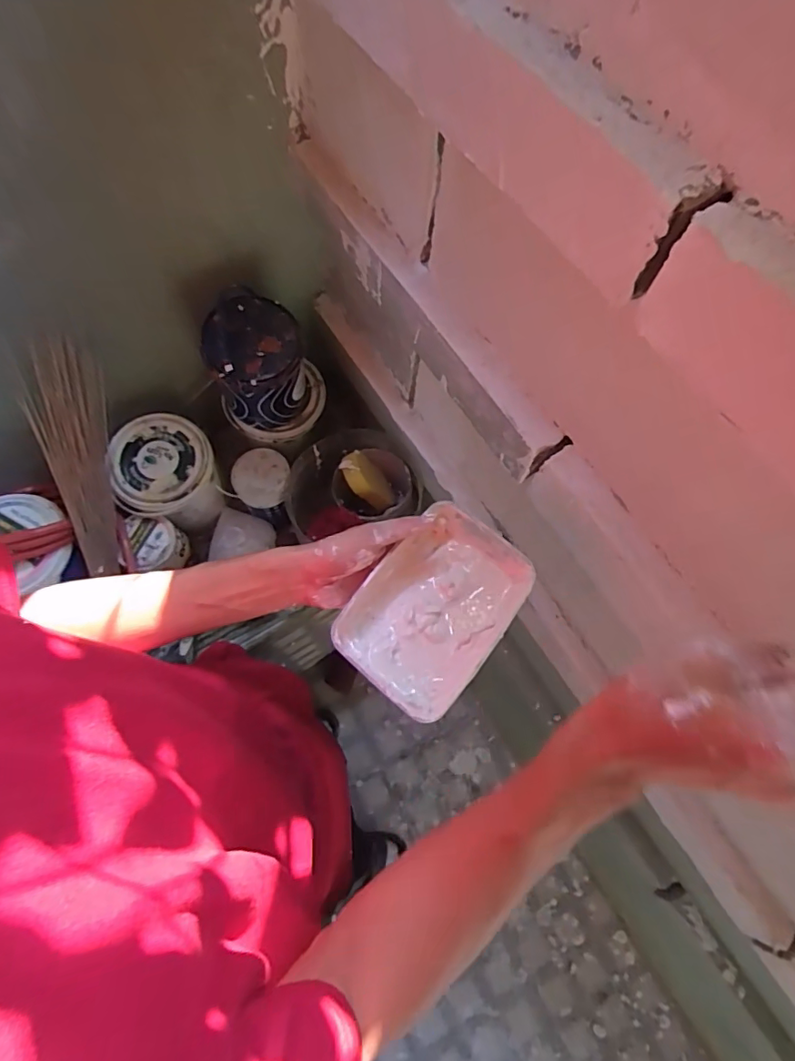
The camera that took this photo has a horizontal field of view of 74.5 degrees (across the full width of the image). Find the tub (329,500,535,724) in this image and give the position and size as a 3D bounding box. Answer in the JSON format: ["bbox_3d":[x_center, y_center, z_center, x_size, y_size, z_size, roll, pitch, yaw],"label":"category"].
[{"bbox_3d":[0.032,0.067,0.453,0.113,0.045,0.167,36,72,12],"label":"tub"}]

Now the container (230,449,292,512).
[{"bbox_3d":[-0.253,-0.097,0.967,0.101,0.067,0.104,1,69,-1],"label":"container"}]

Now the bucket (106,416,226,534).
[{"bbox_3d":[-0.419,-0.094,0.976,0.172,0.169,0.166,1,69,-1],"label":"bucket"}]

